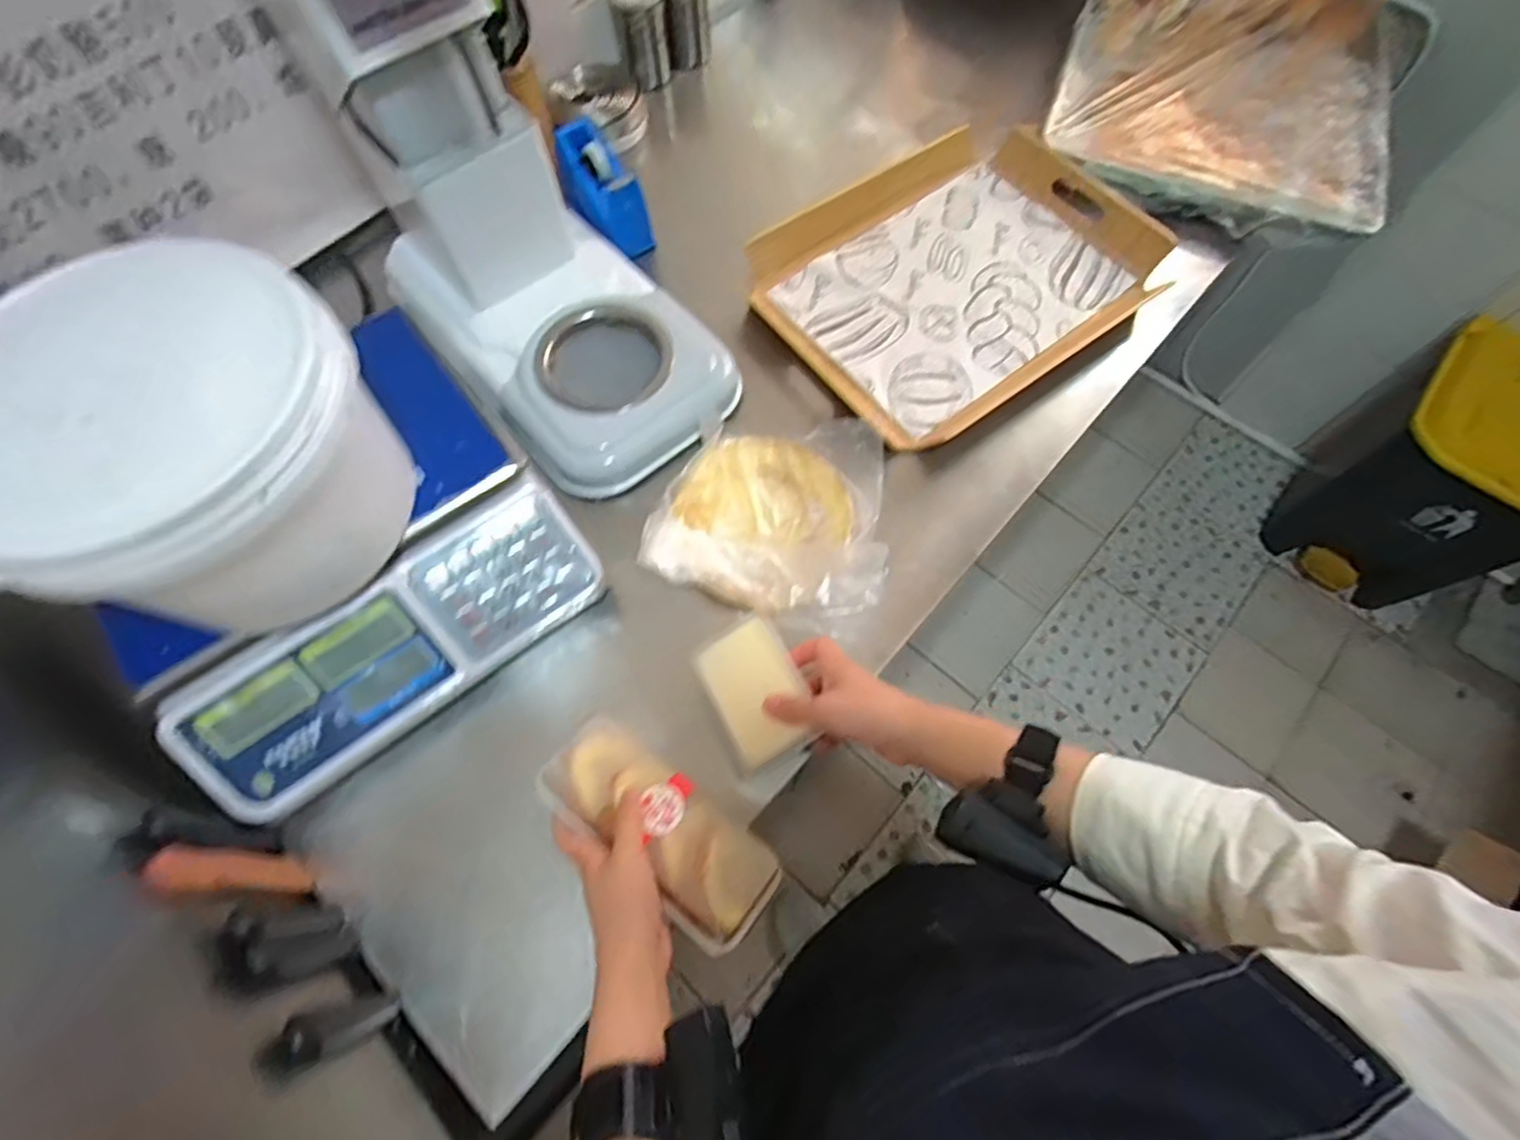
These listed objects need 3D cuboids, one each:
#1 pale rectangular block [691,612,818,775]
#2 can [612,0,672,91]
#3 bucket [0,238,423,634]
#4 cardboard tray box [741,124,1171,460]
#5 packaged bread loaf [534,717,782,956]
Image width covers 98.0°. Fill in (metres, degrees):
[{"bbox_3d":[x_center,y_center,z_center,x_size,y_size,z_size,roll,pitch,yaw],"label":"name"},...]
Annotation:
[{"bbox_3d":[-0.003,0.095,0.529,0.070,0.020,0.105,-26,69,-10],"label":"pale rectangular block"},{"bbox_3d":[-0.156,-0.714,0.877,0.068,0.113,0.067,0,67,0],"label":"can"},{"bbox_3d":[-0.369,-0.079,0.452,0.228,0.154,0.218,-22,66,-10],"label":"bucket"},{"bbox_3d":[0.217,-0.338,0.748,0.426,0.050,0.323,-32,71,-12],"label":"cardboard tray box"},{"bbox_3d":[-0.077,0.189,0.492,0.188,0.034,0.076,35,72,17],"label":"packaged bread loaf"}]

